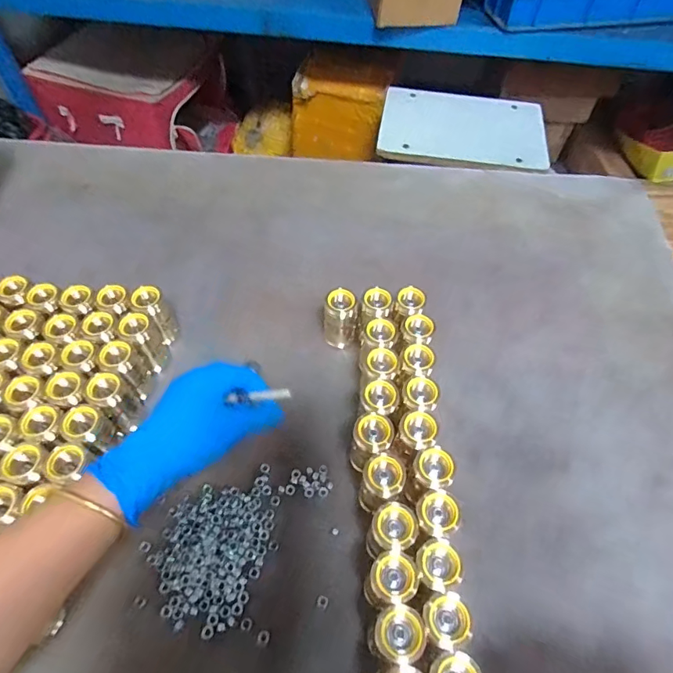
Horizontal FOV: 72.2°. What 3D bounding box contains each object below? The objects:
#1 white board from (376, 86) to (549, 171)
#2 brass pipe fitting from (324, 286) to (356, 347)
[{"bbox_3d":[0.262,-0.443,0.965,0.327,0.022,0.264,9,57,4],"label":"white board"},{"bbox_3d":[0.003,-0.017,0.459,0.029,0.063,0.022,23,59,13],"label":"brass pipe fitting"}]

